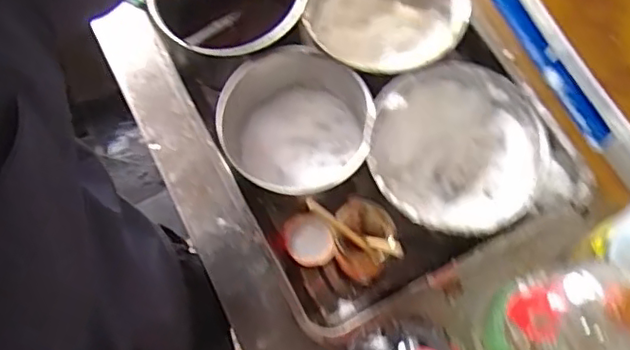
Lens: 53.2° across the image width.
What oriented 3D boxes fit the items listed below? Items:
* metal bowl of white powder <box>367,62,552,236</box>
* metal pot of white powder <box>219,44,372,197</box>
[{"bbox_3d":[0.167,-0.021,0.742,0.199,0.112,0.188,-1,73,2],"label":"metal bowl of white powder"},{"bbox_3d":[-0.015,-0.052,0.759,0.159,0.124,0.164,-1,73,2],"label":"metal pot of white powder"}]

